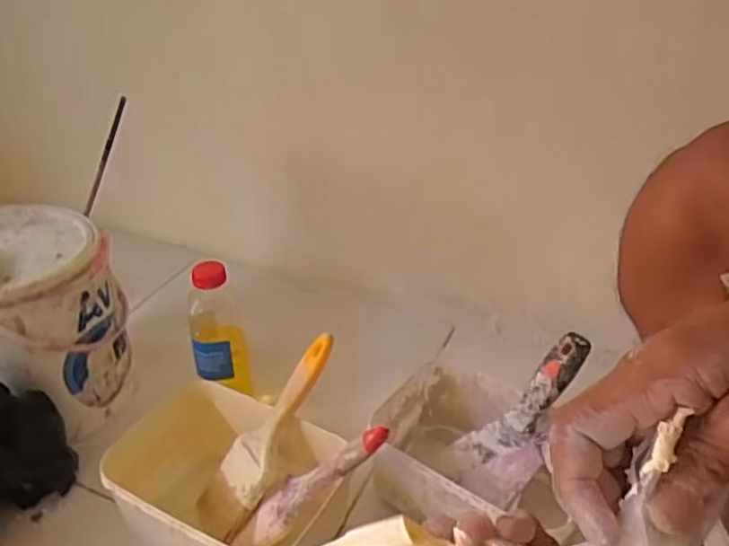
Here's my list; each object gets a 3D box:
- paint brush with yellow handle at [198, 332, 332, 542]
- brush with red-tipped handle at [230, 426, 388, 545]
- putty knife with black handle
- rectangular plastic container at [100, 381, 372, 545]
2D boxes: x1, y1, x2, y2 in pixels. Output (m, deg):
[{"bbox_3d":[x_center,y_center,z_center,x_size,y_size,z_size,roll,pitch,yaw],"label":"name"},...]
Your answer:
[{"bbox_3d":[-0.087,0.143,0.598,0.061,0.201,0.016,34,4,41],"label":"paint brush with yellow handle"},{"bbox_3d":[-0.046,0.180,0.562,0.165,0.015,0.057,-40,33,13],"label":"brush with red-tipped handle"},{"bbox_3d":[0.149,0.129,0.612,0.018,0.168,0.070,27,8,-46],"label":"putty knife with black handle"},{"bbox_3d":[-0.123,0.193,0.598,0.202,0.094,0.147,21,40,21],"label":"rectangular plastic container"}]

